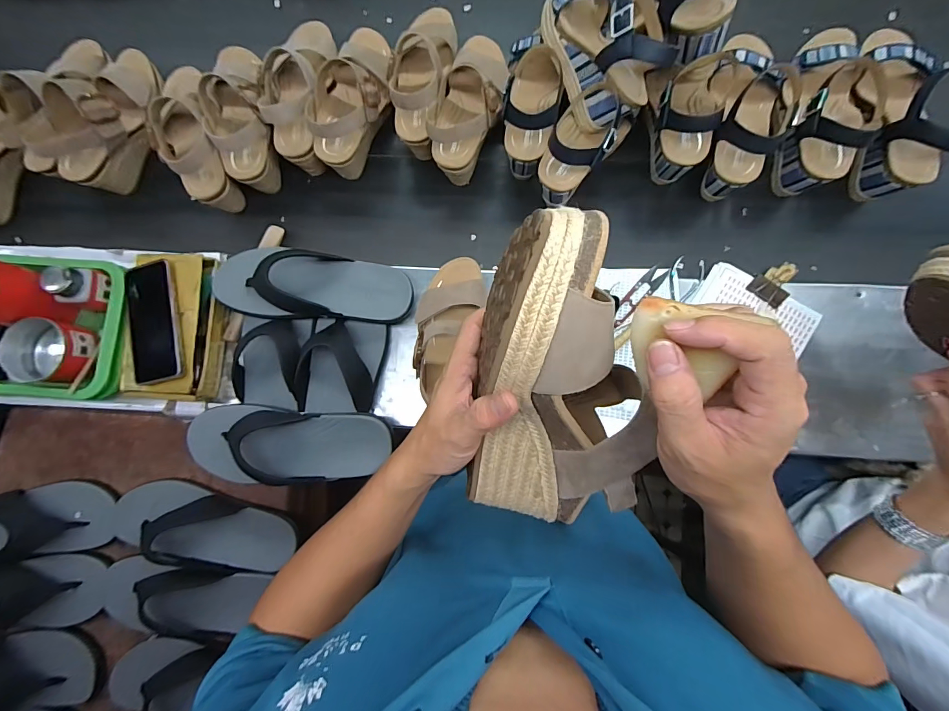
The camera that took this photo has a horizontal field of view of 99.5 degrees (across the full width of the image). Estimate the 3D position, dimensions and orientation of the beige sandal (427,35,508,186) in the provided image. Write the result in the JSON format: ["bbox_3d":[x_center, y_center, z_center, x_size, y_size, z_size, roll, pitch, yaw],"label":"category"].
[{"bbox_3d":[-0.003,-0.380,0.600,0.094,0.108,0.226,11,72,3],"label":"beige sandal"}]

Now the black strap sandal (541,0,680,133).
[{"bbox_3d":[0.163,-0.417,0.524,0.102,0.104,0.228,-20,84,0],"label":"black strap sandal"}]

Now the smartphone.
[{"bbox_3d":[-0.447,-0.047,0.561,0.086,0.014,0.171,-16,80,19],"label":"smartphone"}]

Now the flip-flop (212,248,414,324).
[{"bbox_3d":[-0.229,-0.098,0.565,0.281,0.074,0.099,8,85,3],"label":"flip-flop"}]

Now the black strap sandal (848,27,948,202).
[{"bbox_3d":[0.579,-0.335,0.542,0.081,0.128,0.234,4,85,2],"label":"black strap sandal"}]

